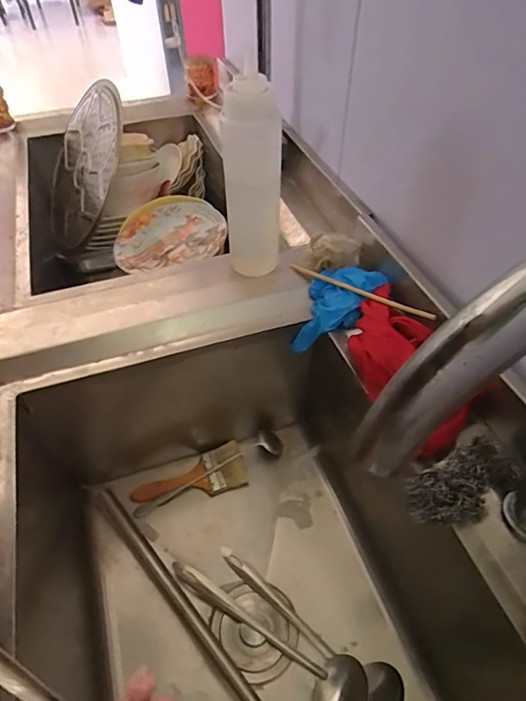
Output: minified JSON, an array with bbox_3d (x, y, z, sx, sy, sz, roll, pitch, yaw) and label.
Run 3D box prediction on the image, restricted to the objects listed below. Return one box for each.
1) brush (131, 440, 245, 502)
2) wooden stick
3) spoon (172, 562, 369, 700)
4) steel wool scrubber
[{"bbox_3d":[-0.113,0.194,0.689,0.170,0.013,0.068,-14,50,-11],"label":"brush"},{"bbox_3d":[0.114,-0.076,0.556,0.012,0.008,0.220,-35,43,-26],"label":"wooden stick"},{"bbox_3d":[0.001,0.345,0.557,0.270,0.031,0.066,28,55,23],"label":"spoon"},{"bbox_3d":[0.175,0.123,0.403,0.085,0.045,0.053,-17,51,-14],"label":"steel wool scrubber"}]

